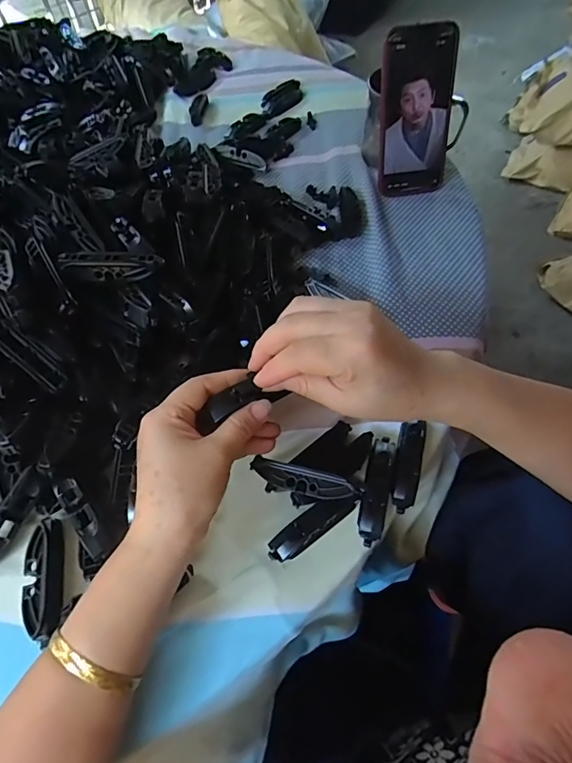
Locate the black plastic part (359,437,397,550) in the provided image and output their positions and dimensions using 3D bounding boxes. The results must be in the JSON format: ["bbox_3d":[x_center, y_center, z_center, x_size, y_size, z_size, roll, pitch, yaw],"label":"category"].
[{"bbox_3d":[0.067,0.077,0.335,0.019,0.017,0.079,12,57,8],"label":"black plastic part"}]

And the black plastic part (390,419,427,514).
[{"bbox_3d":[0.092,0.062,0.344,0.020,0.011,0.069,12,70,8],"label":"black plastic part"}]

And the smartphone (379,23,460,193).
[{"bbox_3d":[0.140,-0.290,0.496,0.076,0.159,0.018,-7,34,1],"label":"smartphone"}]

